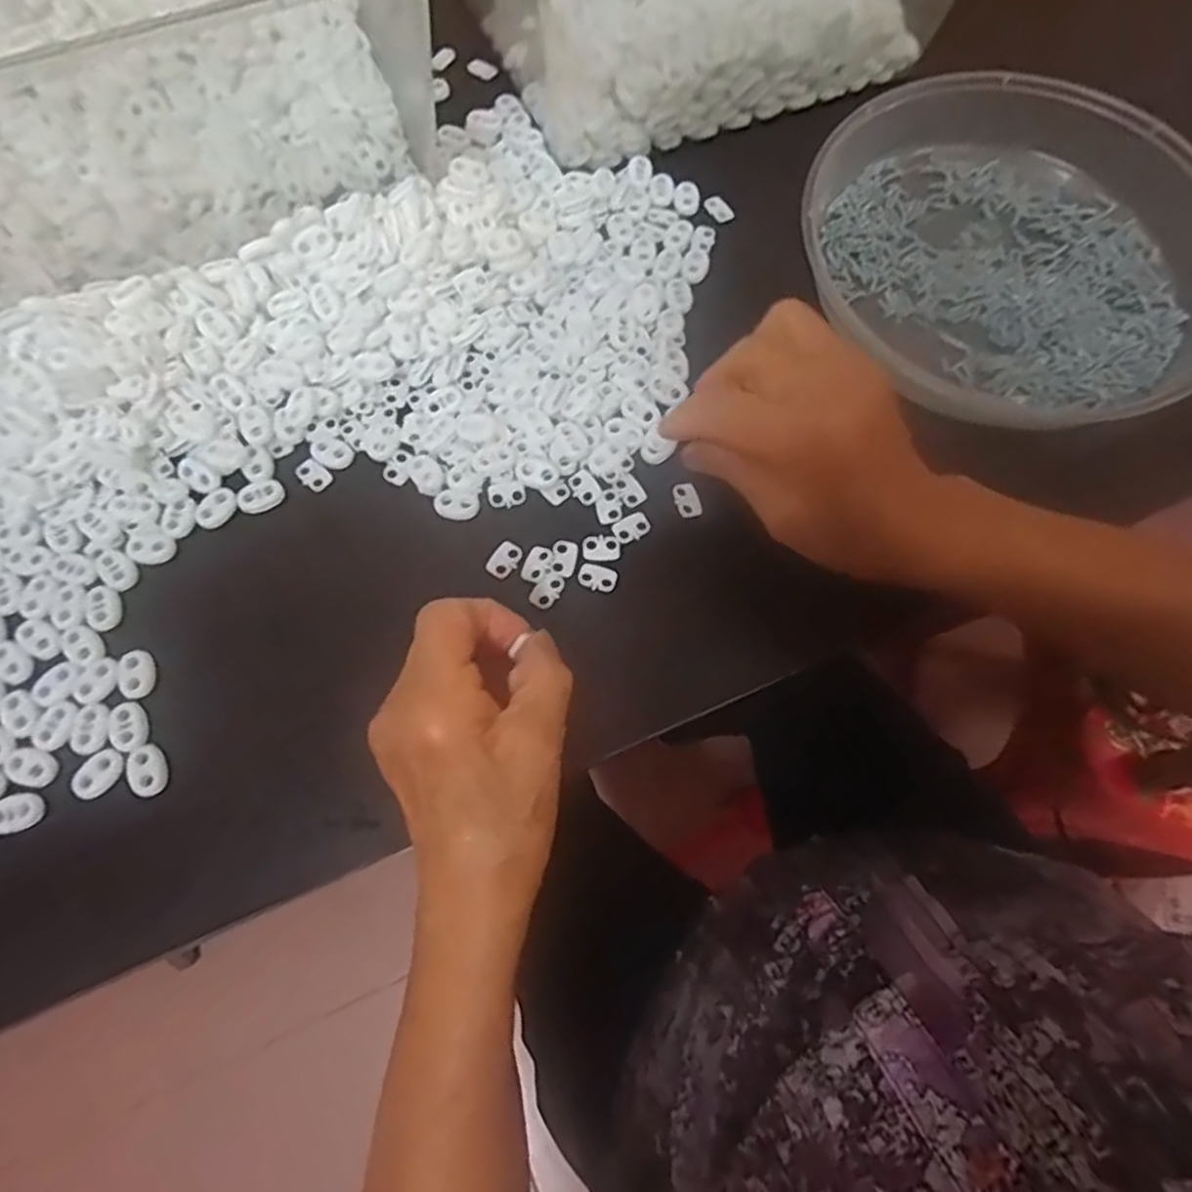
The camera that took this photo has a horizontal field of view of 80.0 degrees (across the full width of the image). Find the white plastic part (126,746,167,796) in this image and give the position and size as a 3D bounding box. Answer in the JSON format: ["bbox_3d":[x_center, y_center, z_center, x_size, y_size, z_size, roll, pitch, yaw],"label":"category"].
[{"bbox_3d":[-0.200,0.078,0.315,0.013,0.008,0.022,-24,73,-9],"label":"white plastic part"}]

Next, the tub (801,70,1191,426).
[{"bbox_3d":[0.238,-0.201,0.400,0.230,0.037,0.209,21,72,6],"label":"tub"}]

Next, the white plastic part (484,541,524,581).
[{"bbox_3d":[-0.046,-0.018,0.352,0.014,0.004,0.019,31,73,9],"label":"white plastic part"}]

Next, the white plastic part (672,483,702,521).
[{"bbox_3d":[0.047,-0.049,0.364,0.013,0.004,0.019,-14,72,-6],"label":"white plastic part"}]

